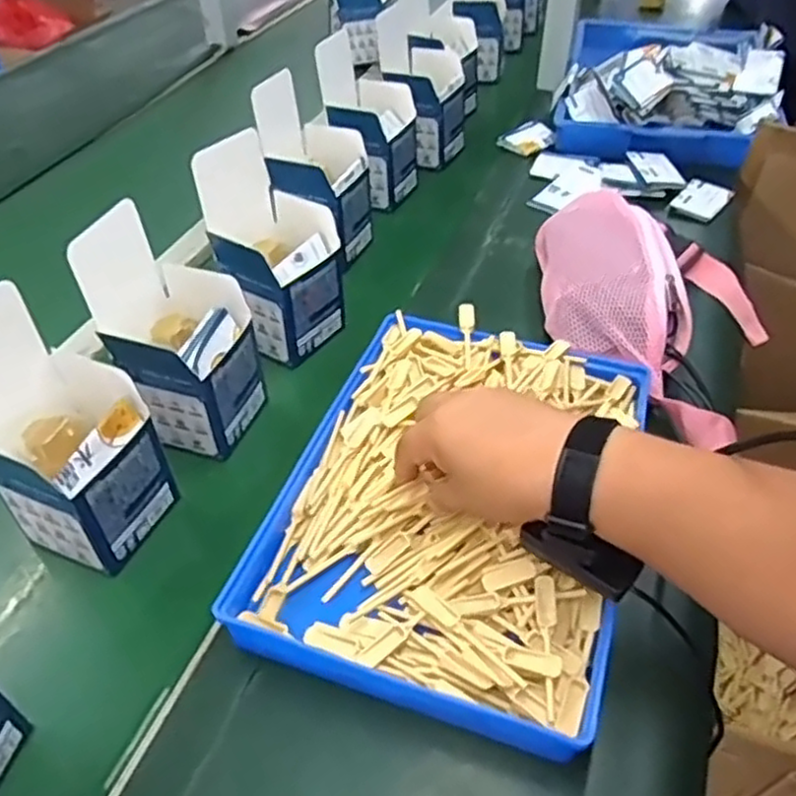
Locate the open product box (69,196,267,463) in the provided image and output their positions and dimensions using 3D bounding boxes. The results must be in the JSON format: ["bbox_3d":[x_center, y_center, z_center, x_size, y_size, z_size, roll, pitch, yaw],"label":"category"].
[{"bbox_3d":[-0.172,-0.051,0.559,0.092,0.171,0.094,15,48,15],"label":"open product box"}]

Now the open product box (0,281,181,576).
[{"bbox_3d":[-0.227,0.027,0.485,0.090,0.172,0.096,17,48,17],"label":"open product box"}]

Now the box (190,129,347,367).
[{"bbox_3d":[-0.112,-0.132,0.649,0.097,0.166,0.104,27,52,25],"label":"box"}]

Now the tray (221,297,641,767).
[{"bbox_3d":[0.044,0.061,0.519,0.231,0.032,0.320,14,48,15],"label":"tray"}]

